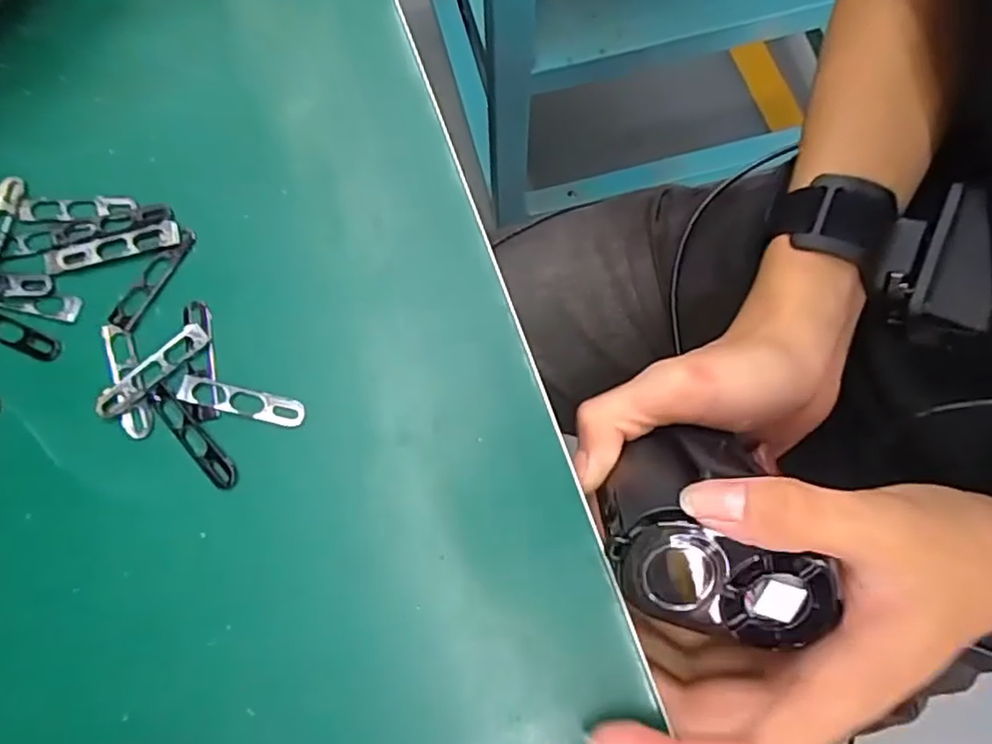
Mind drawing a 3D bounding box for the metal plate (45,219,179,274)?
[{"bbox_3d":[-0.142,-0.047,0.241,0.049,0.004,0.010,-14,75,-4],"label":"metal plate"}]

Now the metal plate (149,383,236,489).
[{"bbox_3d":[-0.105,0.022,0.224,0.009,0.004,0.044,-43,79,-10],"label":"metal plate"}]

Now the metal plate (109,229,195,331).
[{"bbox_3d":[-0.125,-0.034,0.240,0.010,0.004,0.043,34,78,9],"label":"metal plate"}]

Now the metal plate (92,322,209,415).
[{"bbox_3d":[-0.121,-0.001,0.229,0.044,0.004,0.010,-40,78,-10],"label":"metal plate"}]

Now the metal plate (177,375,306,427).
[{"bbox_3d":[-0.088,0.010,0.227,0.044,0.004,0.010,12,75,3],"label":"metal plate"}]

